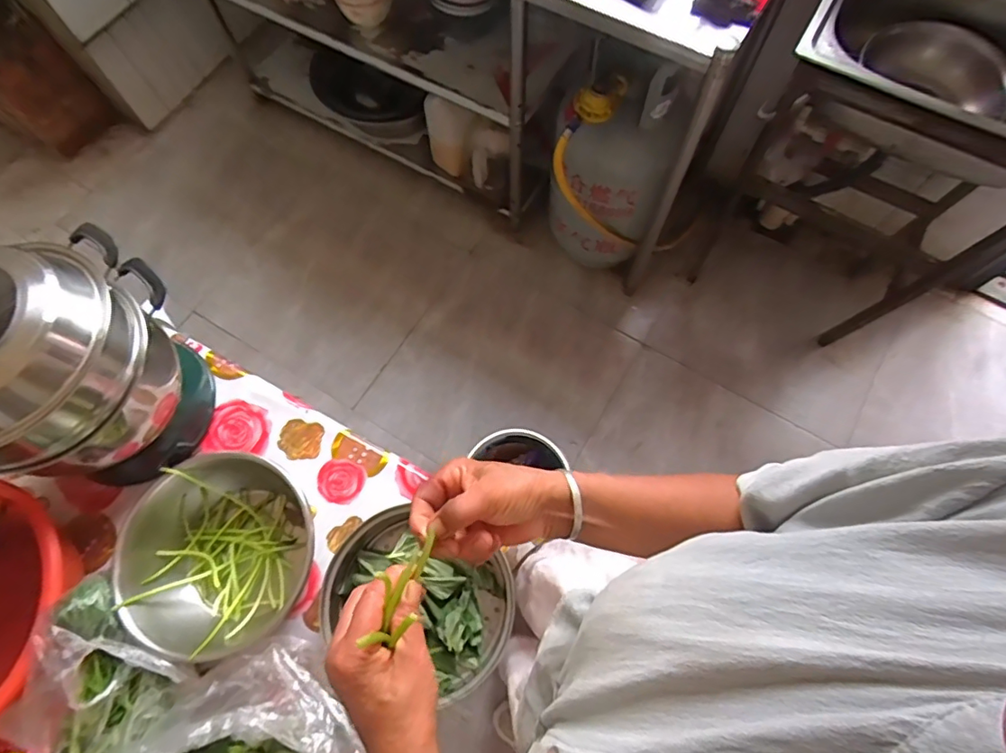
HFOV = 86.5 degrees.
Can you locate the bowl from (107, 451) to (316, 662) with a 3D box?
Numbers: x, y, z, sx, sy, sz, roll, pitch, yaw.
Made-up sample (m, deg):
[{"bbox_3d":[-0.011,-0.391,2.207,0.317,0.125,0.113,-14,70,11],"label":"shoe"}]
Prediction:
[{"bbox_3d":[-0.431,0.270,0.821,0.259,0.121,0.279,1,70,1],"label":"bowl"}]

